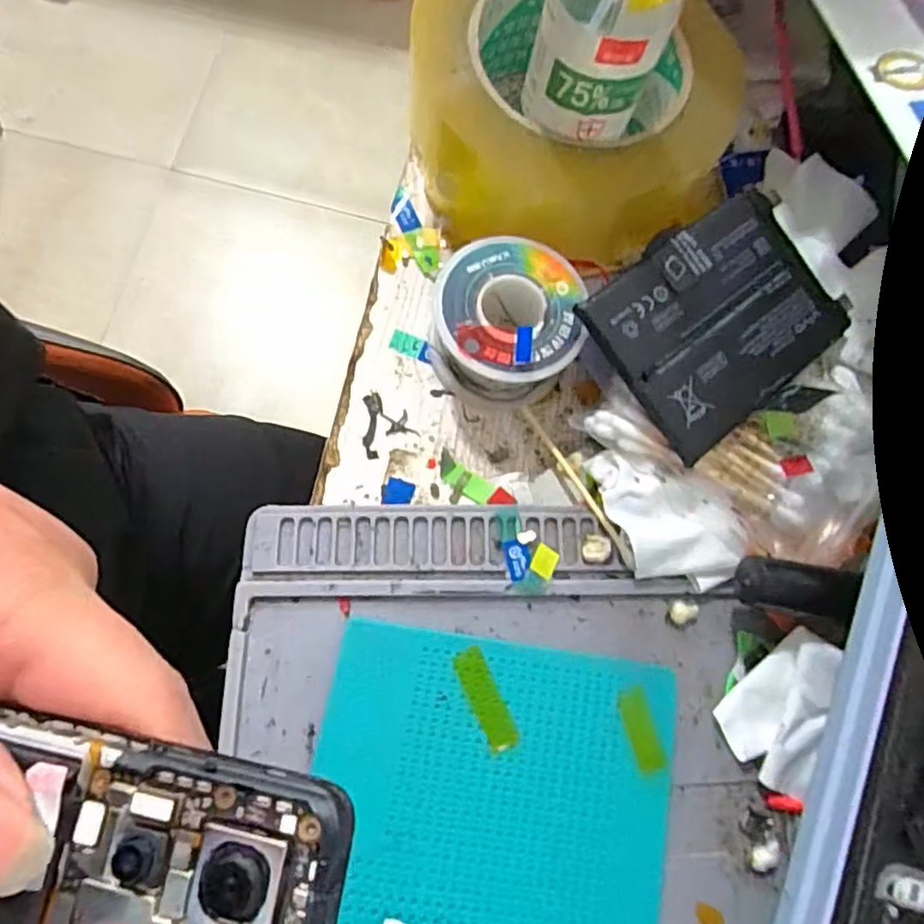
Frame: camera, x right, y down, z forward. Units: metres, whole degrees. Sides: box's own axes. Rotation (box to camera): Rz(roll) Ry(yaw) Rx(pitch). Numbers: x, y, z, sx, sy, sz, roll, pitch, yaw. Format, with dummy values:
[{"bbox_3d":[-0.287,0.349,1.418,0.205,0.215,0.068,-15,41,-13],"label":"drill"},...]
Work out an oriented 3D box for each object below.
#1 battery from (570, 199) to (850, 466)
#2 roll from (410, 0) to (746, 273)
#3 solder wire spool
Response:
[{"bbox_3d":[0.091,-0.051,0.217,0.088,0.005,0.064,-37,92,-15],"label":"battery"},{"bbox_3d":[0.042,-0.139,0.240,0.126,0.047,0.123,2,75,-6],"label":"roll"},{"bbox_3d":[0.015,-0.050,0.224,0.052,0.030,0.051,2,75,-6],"label":"solder wire spool"}]

